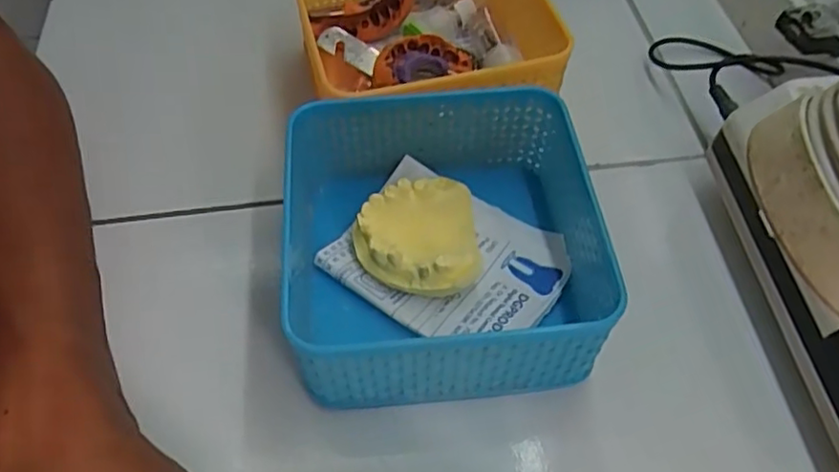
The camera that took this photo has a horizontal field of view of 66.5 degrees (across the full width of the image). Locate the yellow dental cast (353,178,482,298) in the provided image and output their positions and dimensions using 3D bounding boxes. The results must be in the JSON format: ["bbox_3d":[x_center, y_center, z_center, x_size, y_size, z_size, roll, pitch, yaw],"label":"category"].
[{"bbox_3d":[-0.001,0.000,0.311,0.059,0.021,0.061,0,55,0],"label":"yellow dental cast"}]

